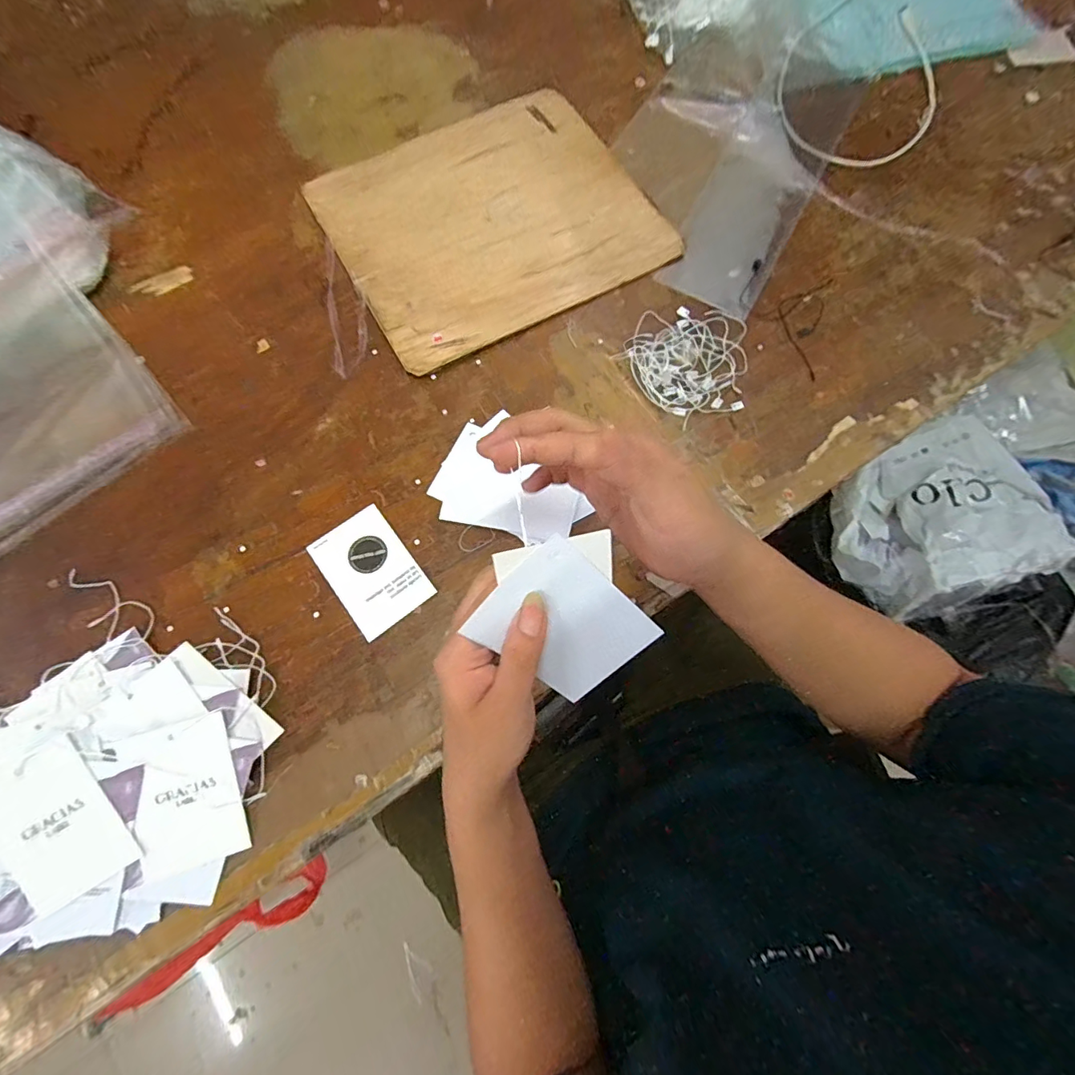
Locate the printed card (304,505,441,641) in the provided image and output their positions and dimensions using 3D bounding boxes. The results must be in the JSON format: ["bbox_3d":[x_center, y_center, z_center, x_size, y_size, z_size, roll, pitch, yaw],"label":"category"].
[{"bbox_3d":[-0.127,0.025,0.377,0.061,0.004,0.090,-36,78,-10],"label":"printed card"}]

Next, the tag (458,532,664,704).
[{"bbox_3d":[0.017,0.050,0.270,0.069,0.007,0.098,-41,120,12],"label":"tag"}]

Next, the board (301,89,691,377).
[{"bbox_3d":[-0.046,-0.309,0.477,0.285,0.005,0.252,-29,76,-8],"label":"board"}]

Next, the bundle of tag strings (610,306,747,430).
[{"bbox_3d":[0.138,-0.159,0.429,0.108,0.012,0.112,44,78,11],"label":"bundle of tag strings"}]

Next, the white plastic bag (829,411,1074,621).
[{"bbox_3d":[0.610,-0.037,0.747,0.324,0.109,0.250,-21,76,-8],"label":"white plastic bag"}]

